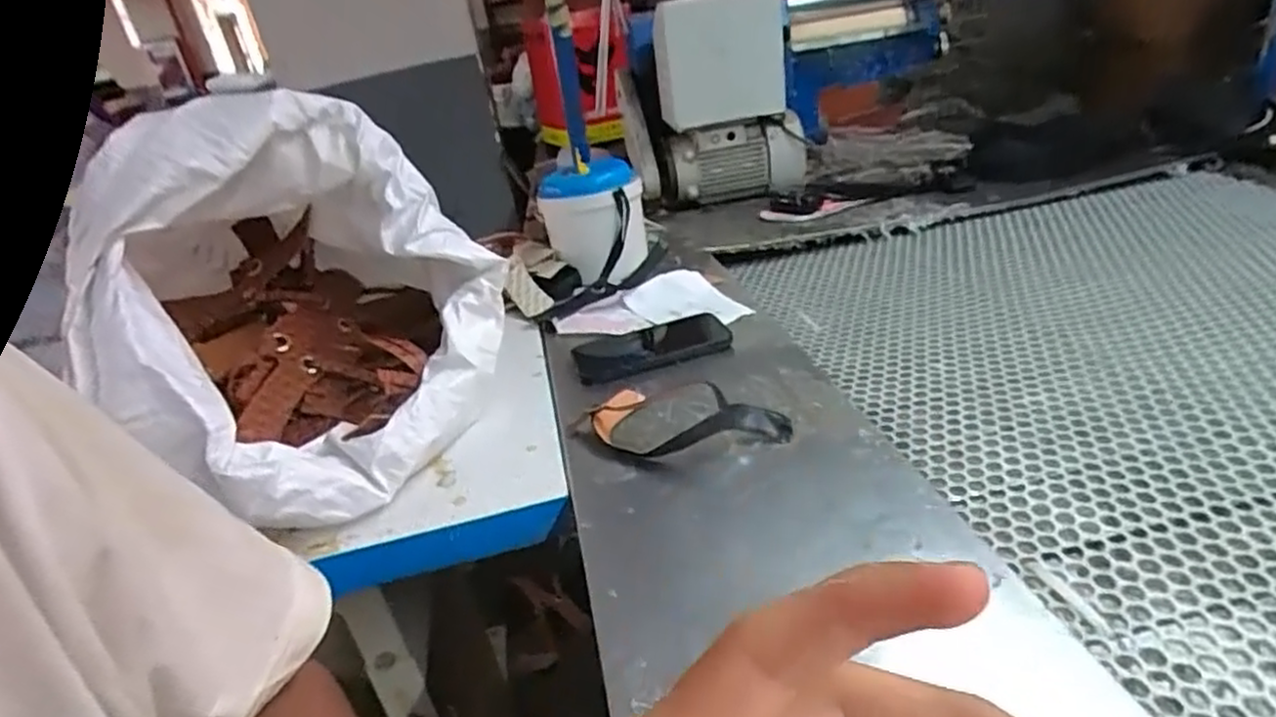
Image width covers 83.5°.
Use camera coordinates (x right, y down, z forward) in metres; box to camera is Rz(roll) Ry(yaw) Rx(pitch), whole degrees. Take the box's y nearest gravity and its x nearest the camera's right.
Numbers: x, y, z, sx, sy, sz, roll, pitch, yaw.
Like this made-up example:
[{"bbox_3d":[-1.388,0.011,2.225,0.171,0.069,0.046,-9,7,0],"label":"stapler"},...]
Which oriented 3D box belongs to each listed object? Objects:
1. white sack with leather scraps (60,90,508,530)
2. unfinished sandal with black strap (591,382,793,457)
[{"bbox_3d":[-0.313,-0.070,0.635,0.303,0.283,0.339,-29,33,-35],"label":"white sack with leather scraps"},{"bbox_3d":[0.041,0.045,0.591,0.171,0.042,0.079,-2,27,13],"label":"unfinished sandal with black strap"}]

